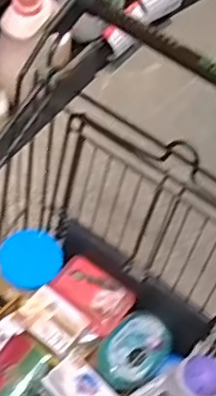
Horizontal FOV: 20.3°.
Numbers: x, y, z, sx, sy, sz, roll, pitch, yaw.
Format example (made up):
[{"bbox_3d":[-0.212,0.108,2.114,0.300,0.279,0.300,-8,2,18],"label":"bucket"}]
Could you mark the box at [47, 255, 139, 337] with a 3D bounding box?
[{"bbox_3d":[-0.022,0.141,0.908,0.113,0.033,0.080,38,70,18],"label":"box"}]

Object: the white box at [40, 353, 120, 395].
[{"bbox_3d":[-0.038,0.267,0.836,0.067,0.026,0.099,-40,70,-17],"label":"white box"}]

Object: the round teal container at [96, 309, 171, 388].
[{"bbox_3d":[0.038,0.220,0.878,0.110,0.035,0.080,-41,70,-17],"label":"round teal container"}]

